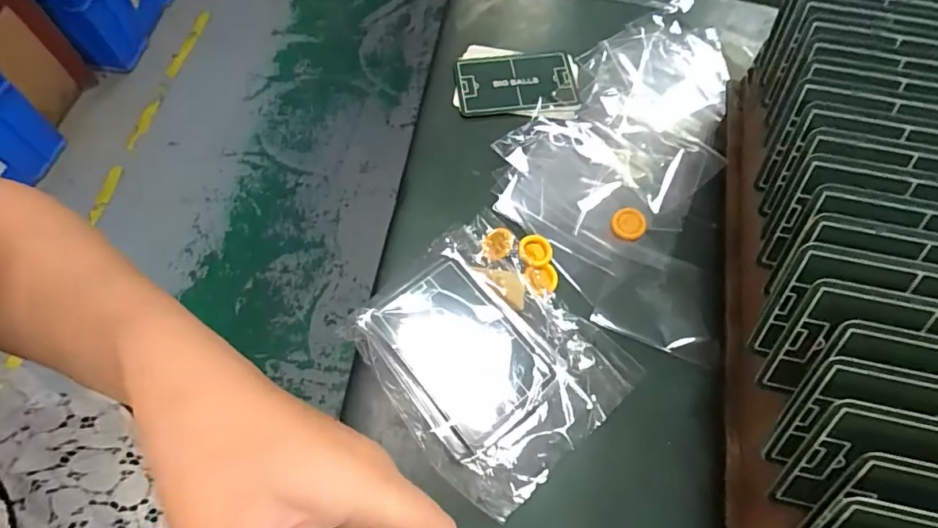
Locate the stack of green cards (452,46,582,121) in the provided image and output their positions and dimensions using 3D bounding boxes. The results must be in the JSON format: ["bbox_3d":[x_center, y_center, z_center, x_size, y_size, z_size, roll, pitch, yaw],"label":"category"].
[{"bbox_3d":[0.034,-0.130,0.363,0.085,0.007,0.062,6,64,3],"label":"stack of green cards"}]

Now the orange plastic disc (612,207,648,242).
[{"bbox_3d":[0.098,-0.024,0.312,0.020,0.006,0.021,0,64,0],"label":"orange plastic disc"}]

